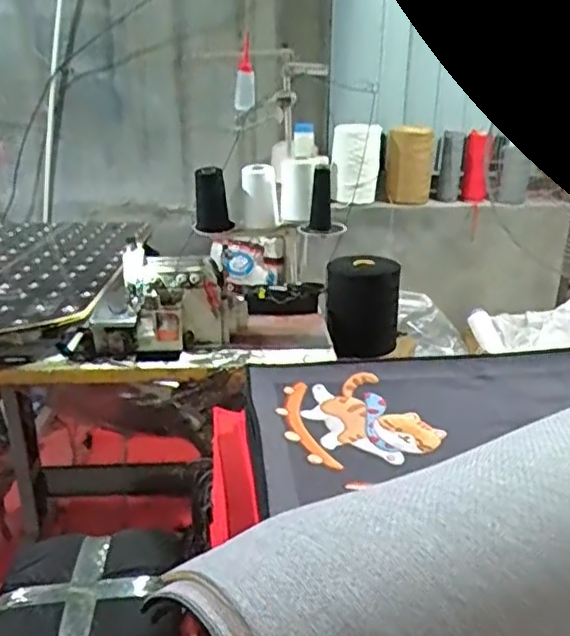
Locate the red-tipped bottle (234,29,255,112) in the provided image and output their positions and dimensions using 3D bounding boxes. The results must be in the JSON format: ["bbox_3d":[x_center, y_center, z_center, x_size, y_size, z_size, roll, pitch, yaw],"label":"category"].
[{"bbox_3d":[-0.102,-0.621,1.636,0.051,0.178,0.051,0,20,-3],"label":"red-tipped bottle"}]

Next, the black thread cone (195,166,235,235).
[{"bbox_3d":[-0.195,-0.327,1.799,0.107,0.174,0.105,-1,20,-6],"label":"black thread cone"}]

